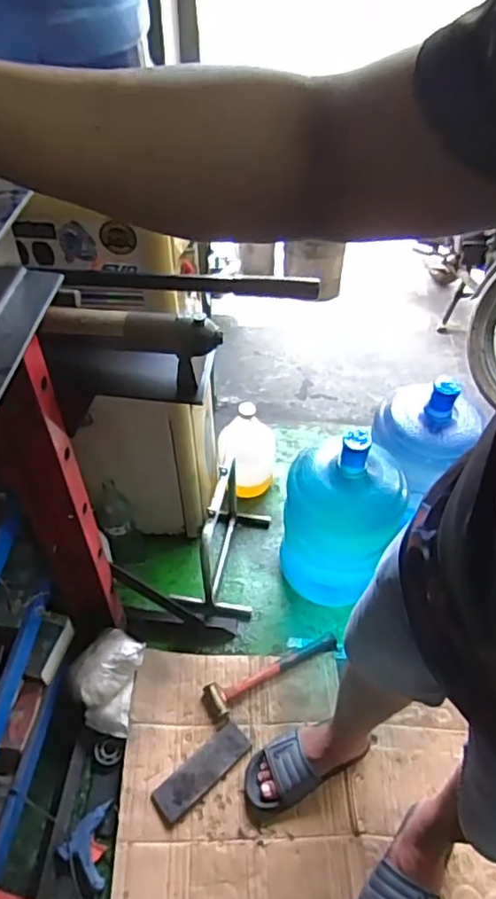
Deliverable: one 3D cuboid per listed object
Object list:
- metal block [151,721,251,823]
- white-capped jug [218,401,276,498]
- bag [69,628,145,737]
[{"bbox_3d":[-0.091,0.642,1.225,0.212,0.016,0.070,-35,58,-27],"label":"metal block"},{"bbox_3d":[0.005,-0.020,1.637,0.147,0.288,0.160,1,49,0],"label":"white-capped jug"},{"bbox_3d":[-0.302,0.485,1.296,0.138,0.118,0.189,10,49,7],"label":"bag"}]

